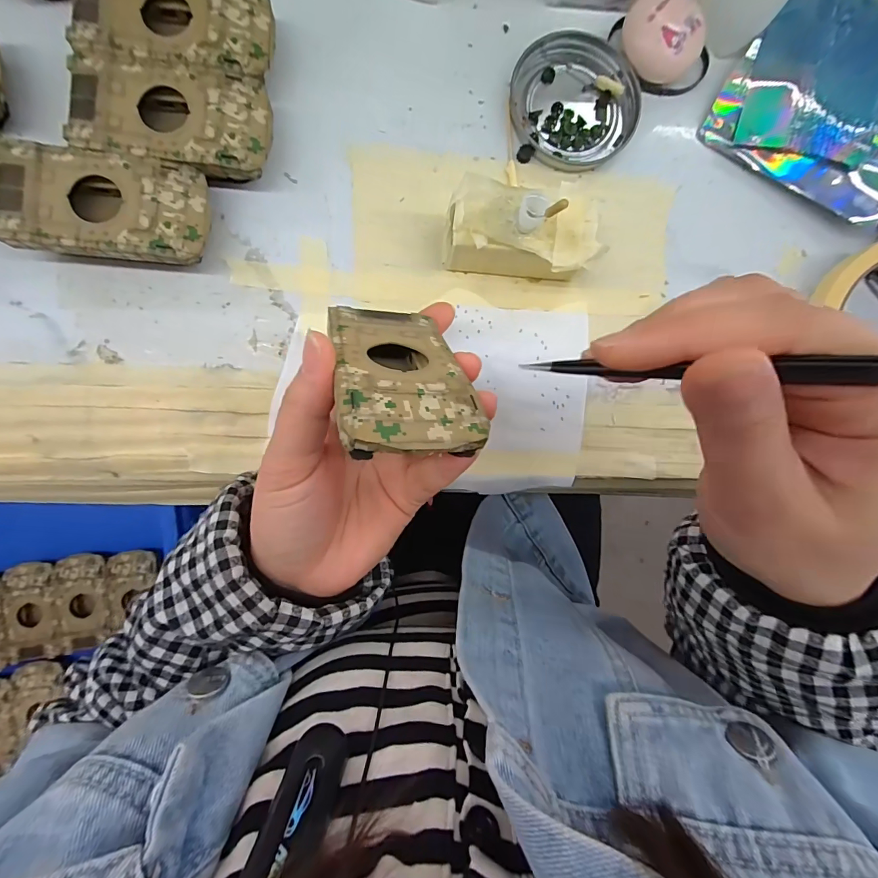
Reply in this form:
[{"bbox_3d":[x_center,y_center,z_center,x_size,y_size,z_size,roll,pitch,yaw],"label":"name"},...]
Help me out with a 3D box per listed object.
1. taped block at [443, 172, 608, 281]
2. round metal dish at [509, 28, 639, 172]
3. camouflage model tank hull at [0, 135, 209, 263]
[{"bbox_3d":[0.045,-0.114,0.226,0.083,0.046,0.047,-2,89,-5],"label":"taped block"},{"bbox_3d":[0.083,-0.208,0.250,0.075,0.009,0.081,0,88,-4],"label":"round metal dish"},{"bbox_3d":[-0.172,-0.120,0.217,0.095,0.023,0.050,3,88,-4],"label":"camouflage model tank hull"}]

